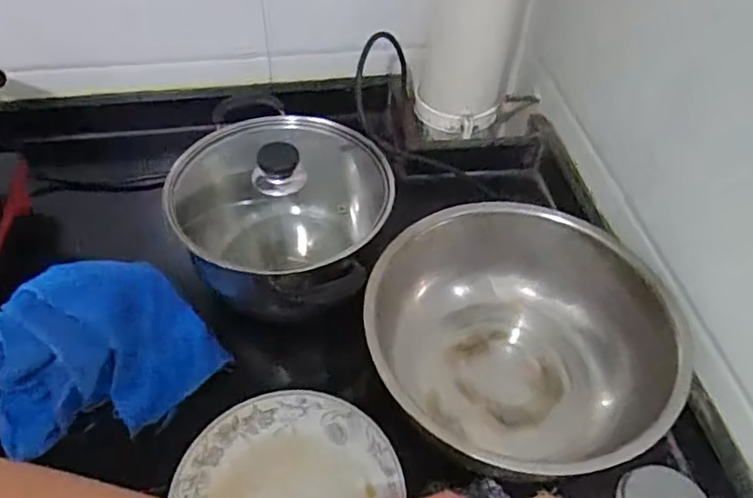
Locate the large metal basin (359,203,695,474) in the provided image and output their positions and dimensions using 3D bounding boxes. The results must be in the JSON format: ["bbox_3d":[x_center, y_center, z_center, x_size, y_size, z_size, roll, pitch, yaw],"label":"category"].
[{"bbox_3d":[0.126,0.093,0.591,0.257,0.126,0.240,1,50,-2],"label":"large metal basin"}]

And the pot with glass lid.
[{"bbox_3d":[-0.098,-0.029,0.634,0.207,0.166,0.201,1,50,-2],"label":"pot with glass lid"}]

